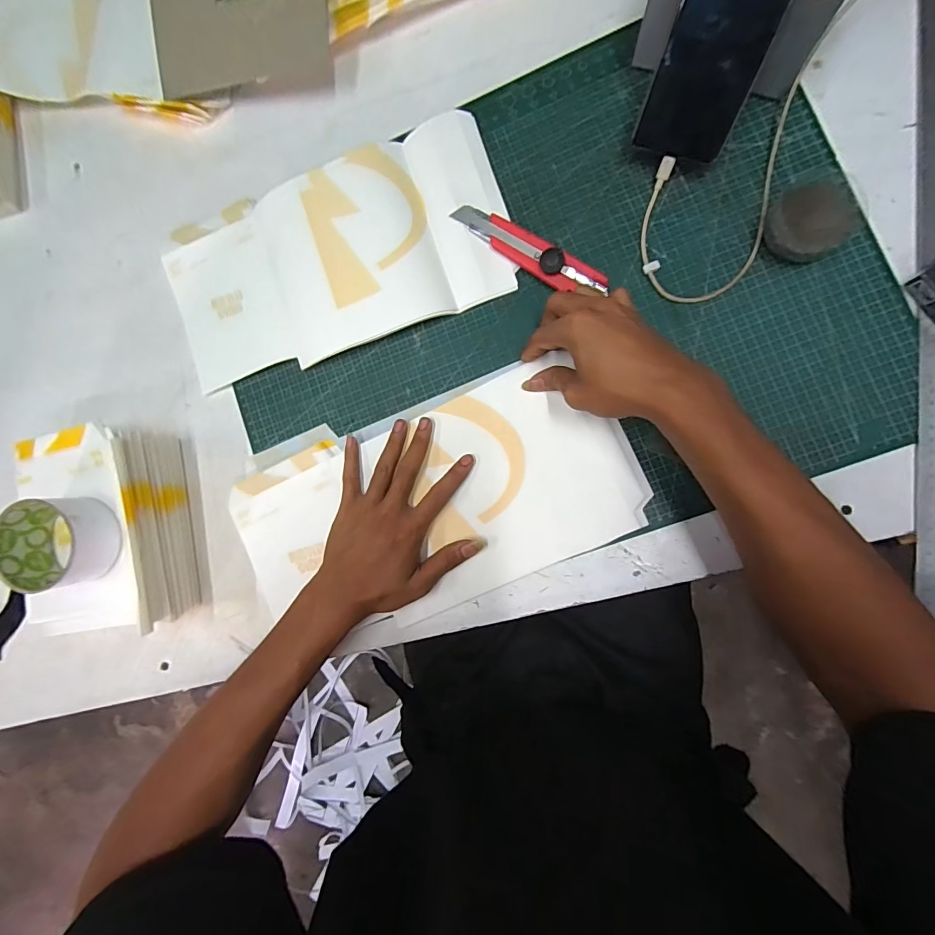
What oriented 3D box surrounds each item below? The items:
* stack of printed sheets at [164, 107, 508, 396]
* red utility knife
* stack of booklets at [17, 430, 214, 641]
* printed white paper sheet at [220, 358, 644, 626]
[{"bbox_3d":[-0.138,-0.202,0.413,0.339,0.024,0.175,-17,84,7],"label":"stack of printed sheets"},{"bbox_3d":[0.056,-0.198,0.383,0.152,0.019,0.027,35,92,9],"label":"red utility knife"},{"bbox_3d":[-0.370,0.062,0.406,0.175,0.077,0.193,-11,85,7],"label":"stack of booklets"},{"bbox_3d":[-0.040,0.030,0.393,0.372,0.013,0.192,-20,85,8],"label":"printed white paper sheet"}]

